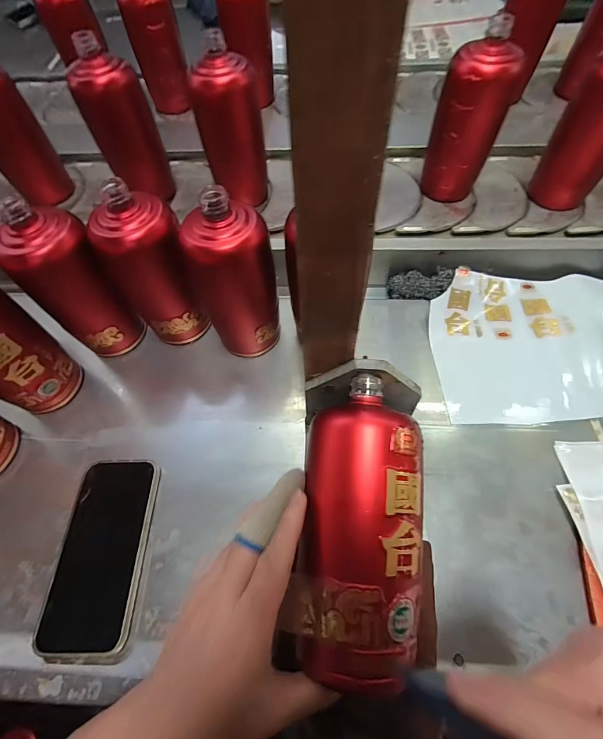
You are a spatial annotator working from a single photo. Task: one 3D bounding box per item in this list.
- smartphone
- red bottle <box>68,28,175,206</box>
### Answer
[{"bbox_3d":[-0.182,0.164,0.323,0.080,0.012,0.158,-2,62,2],"label":"smartphone"},{"bbox_3d":[-0.236,-0.315,0.472,0.074,0.171,0.064,-5,62,1],"label":"red bottle"}]

